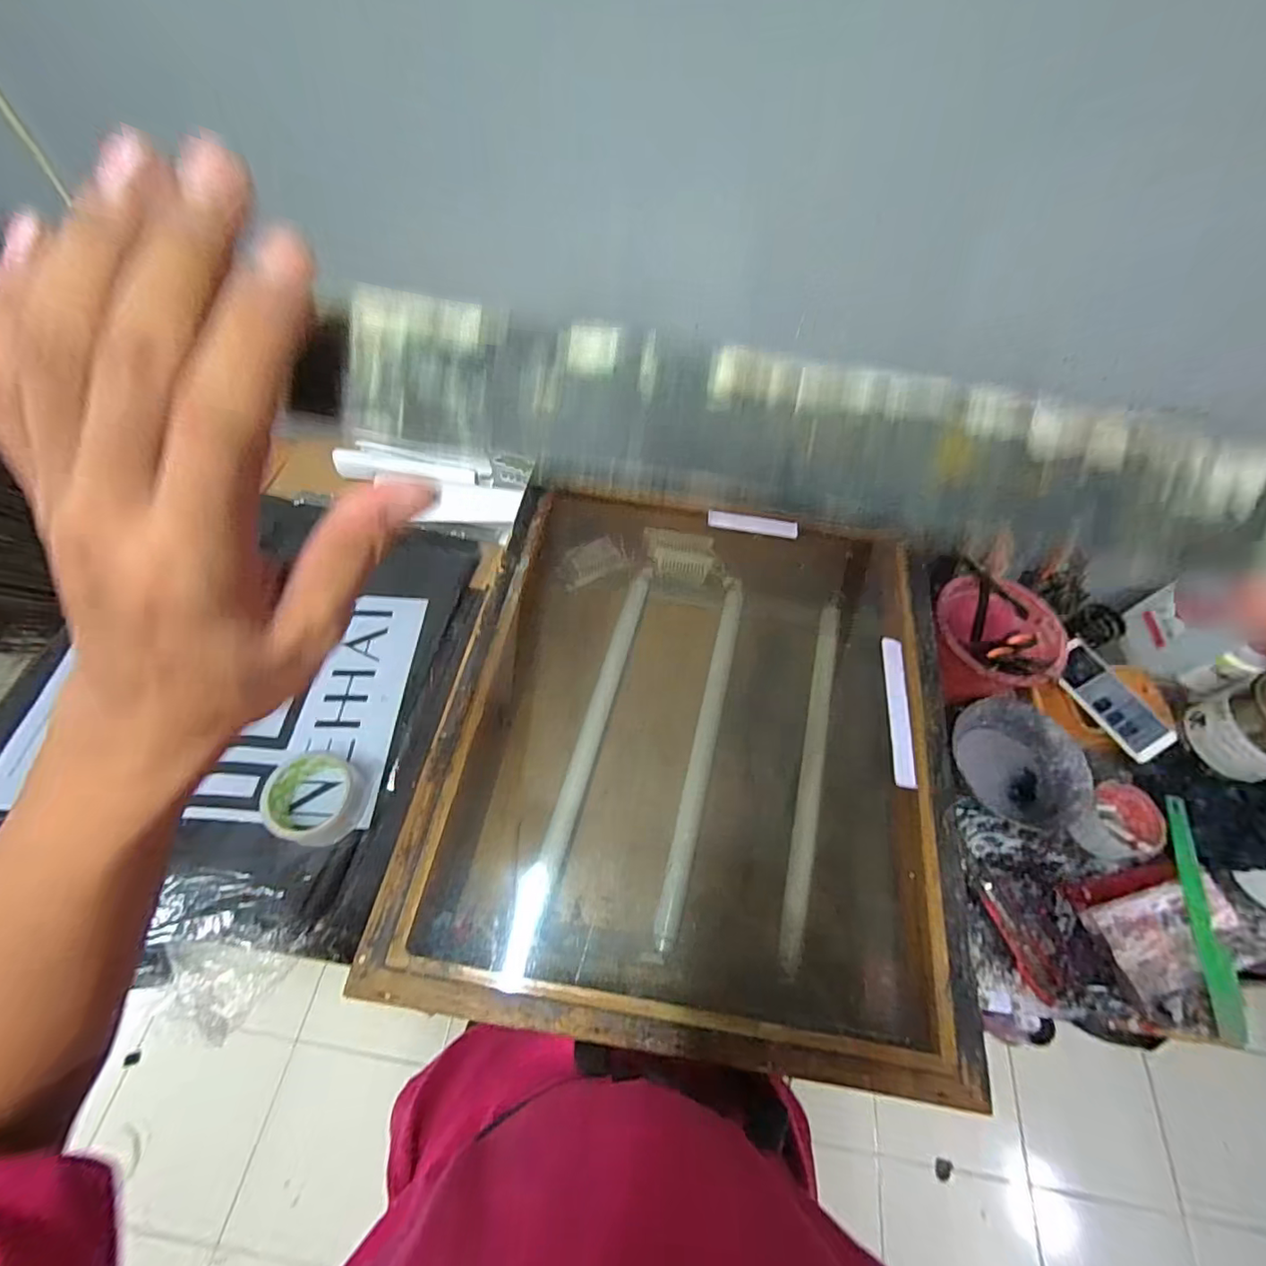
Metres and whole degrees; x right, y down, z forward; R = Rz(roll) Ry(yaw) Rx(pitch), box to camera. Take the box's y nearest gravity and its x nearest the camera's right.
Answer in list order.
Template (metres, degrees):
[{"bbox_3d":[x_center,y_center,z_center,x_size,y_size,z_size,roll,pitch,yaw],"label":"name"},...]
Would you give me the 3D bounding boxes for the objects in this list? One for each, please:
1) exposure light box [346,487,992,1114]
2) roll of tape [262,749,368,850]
[{"bbox_3d":[0.067,0.109,0.619,0.497,0.139,0.573,10,59,2],"label":"exposure light box"},{"bbox_3d":[-0.345,0.177,0.595,0.088,0.044,0.100,-4,60,-7],"label":"roll of tape"}]

